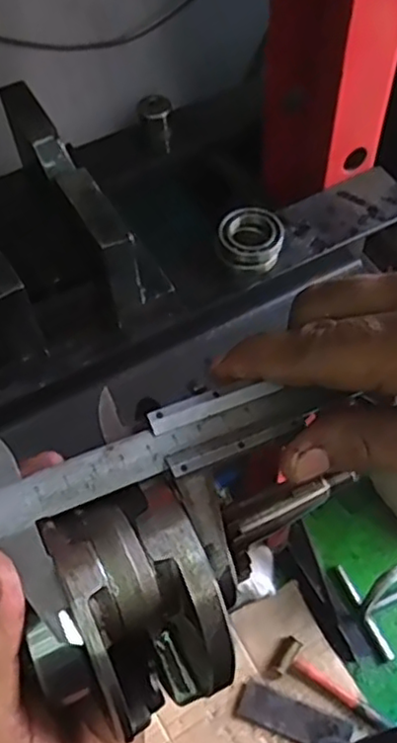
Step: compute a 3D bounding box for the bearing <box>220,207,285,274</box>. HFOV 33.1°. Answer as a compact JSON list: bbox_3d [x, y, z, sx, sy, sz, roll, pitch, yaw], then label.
[{"bbox_3d":[0.038,-0.095,0.487,0.044,0.026,0.041,-1,58,2],"label":"bearing"}]

